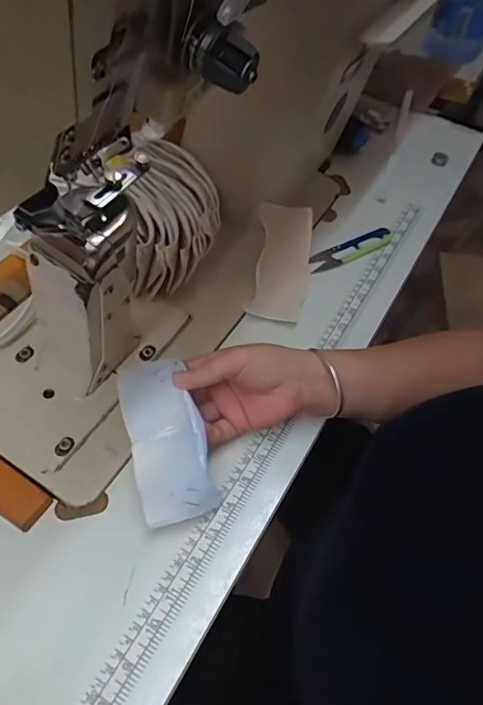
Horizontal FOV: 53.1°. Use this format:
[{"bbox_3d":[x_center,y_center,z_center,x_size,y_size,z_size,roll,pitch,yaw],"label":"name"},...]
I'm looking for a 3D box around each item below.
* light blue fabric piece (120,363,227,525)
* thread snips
[{"bbox_3d":[-0.059,0.065,0.379,0.057,0.033,0.128,-15,75,-14],"label":"light blue fabric piece"},{"bbox_3d":[0.134,-0.125,0.583,0.119,0.014,0.026,-23,61,-19],"label":"thread snips"}]

